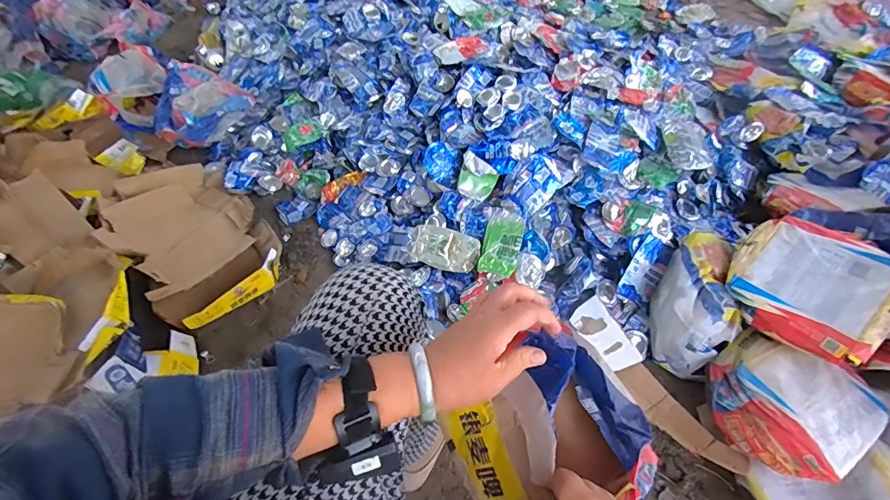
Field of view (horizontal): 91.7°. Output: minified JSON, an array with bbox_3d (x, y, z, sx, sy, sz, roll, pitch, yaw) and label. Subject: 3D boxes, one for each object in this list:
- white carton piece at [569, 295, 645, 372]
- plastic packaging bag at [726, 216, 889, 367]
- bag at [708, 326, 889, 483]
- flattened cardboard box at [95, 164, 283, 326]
[{"bbox_3d":[0.346,0.182,0.929,0.082,0.008,0.156,-38,63,-3],"label":"white carton piece"},{"bbox_3d":[0.691,0.070,0.817,0.243,0.061,0.255,-47,56,-7],"label":"plastic packaging bag"},{"bbox_3d":[0.610,0.270,0.774,0.227,0.080,0.233,-34,59,-18],"label":"bag"},{"bbox_3d":[-0.631,-0.040,1.086,0.310,0.128,0.450,-36,60,-20],"label":"flattened cardboard box"}]

